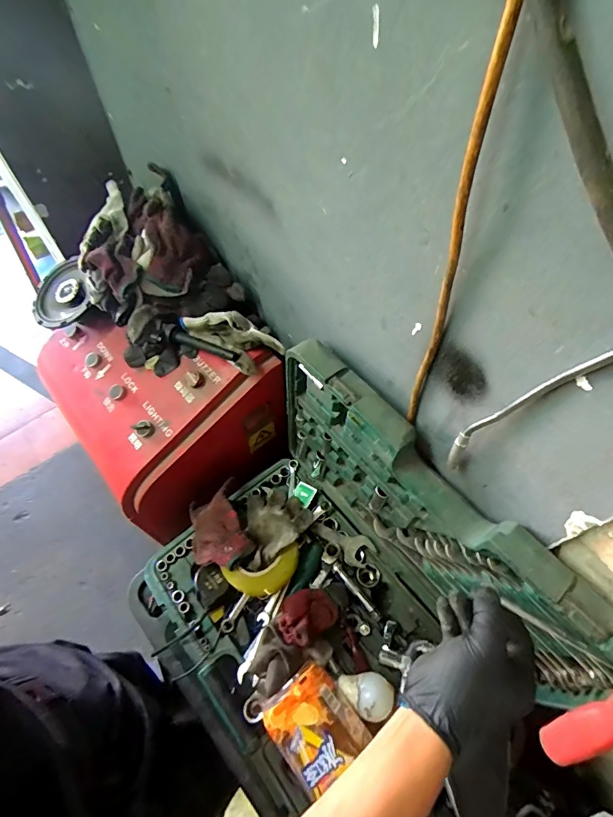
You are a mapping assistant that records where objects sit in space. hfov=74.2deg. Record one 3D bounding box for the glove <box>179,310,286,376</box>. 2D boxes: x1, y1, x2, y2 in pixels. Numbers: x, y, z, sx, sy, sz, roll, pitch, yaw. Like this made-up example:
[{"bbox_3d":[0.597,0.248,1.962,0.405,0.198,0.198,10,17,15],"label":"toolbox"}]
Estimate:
[{"bbox_3d":[-0.125,-0.122,0.678,0.177,0.079,0.059,29,64,18],"label":"glove"}]

